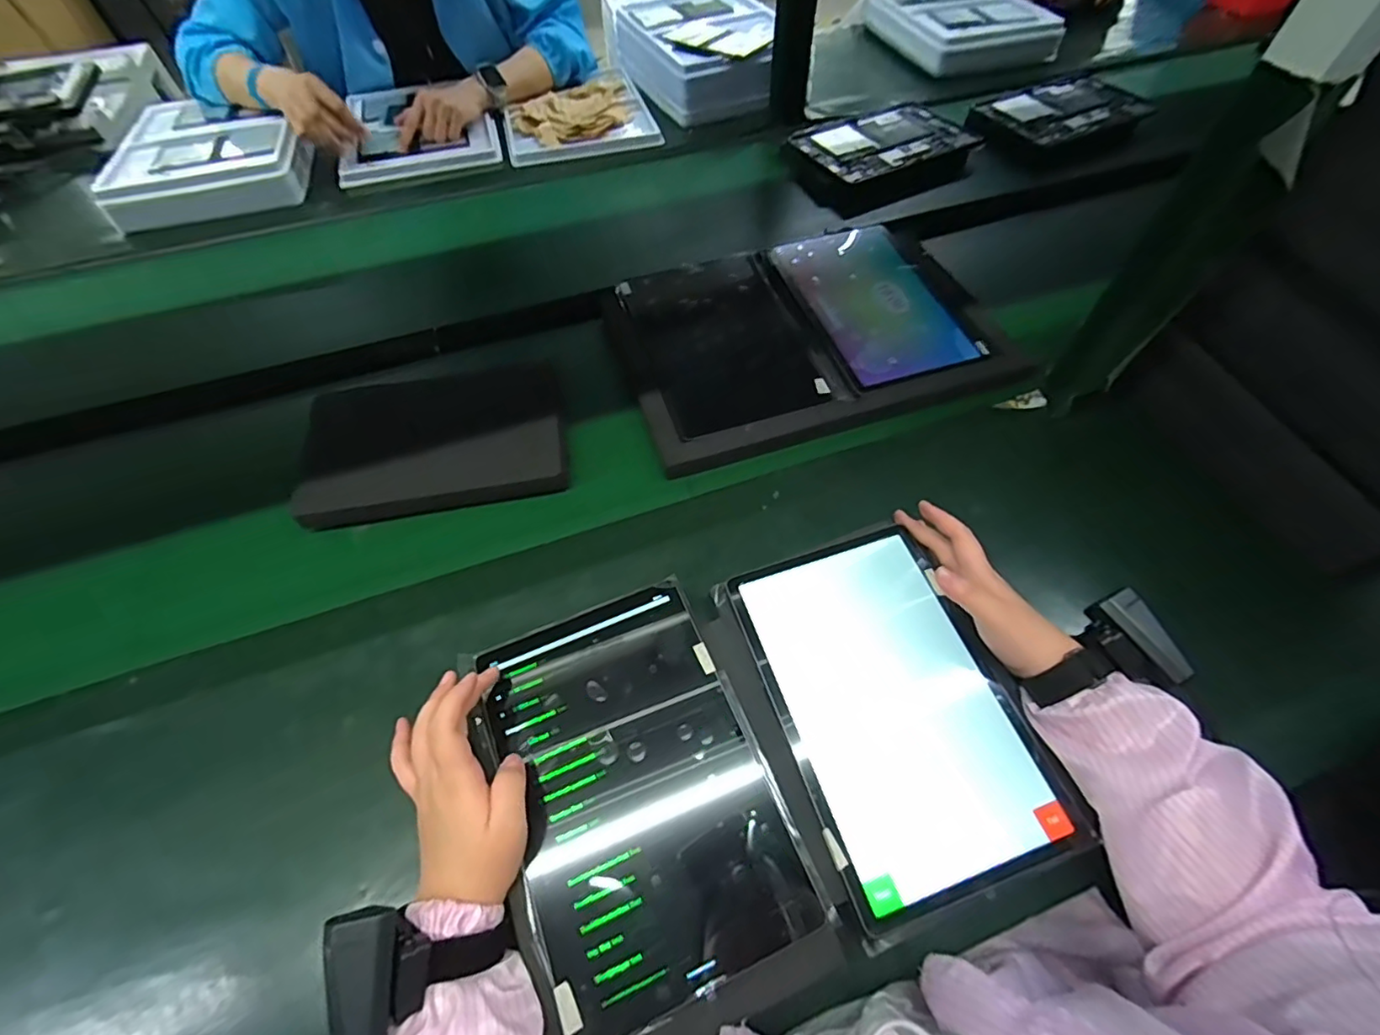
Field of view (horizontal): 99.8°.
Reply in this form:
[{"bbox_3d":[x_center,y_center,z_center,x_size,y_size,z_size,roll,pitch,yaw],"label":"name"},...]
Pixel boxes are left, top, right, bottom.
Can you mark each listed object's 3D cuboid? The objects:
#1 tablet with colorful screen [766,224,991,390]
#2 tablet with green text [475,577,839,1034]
[{"bbox_3d":[0.216,-0.262,0.692,0.173,0.016,0.254,-14,61,-9],"label":"tablet with colorful screen"},{"bbox_3d":[-0.036,0.180,0.405,0.170,0.013,0.252,-20,62,-12],"label":"tablet with green text"}]

